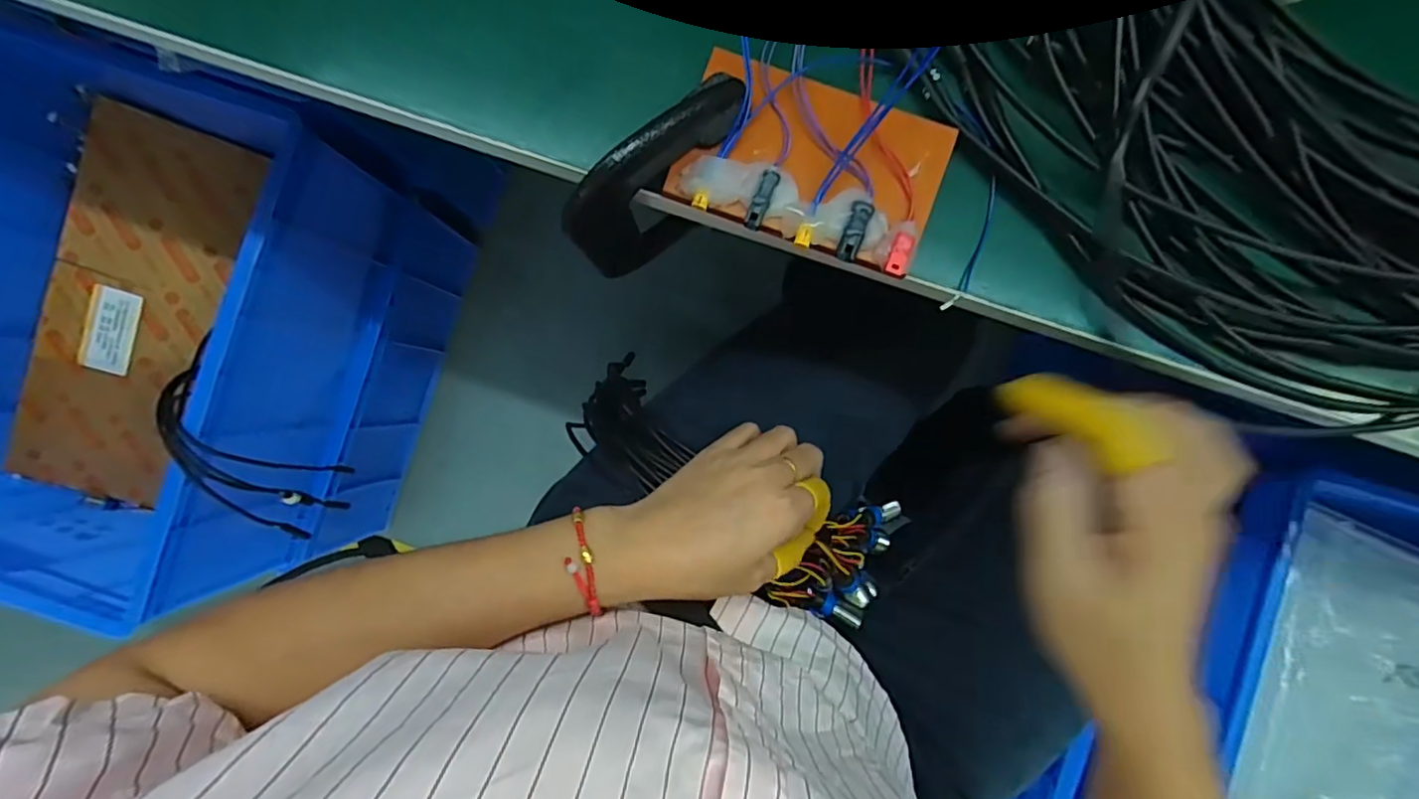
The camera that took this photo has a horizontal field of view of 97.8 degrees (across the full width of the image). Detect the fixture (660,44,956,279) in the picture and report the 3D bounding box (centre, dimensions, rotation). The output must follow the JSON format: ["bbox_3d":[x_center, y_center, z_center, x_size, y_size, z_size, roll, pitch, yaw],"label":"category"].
[{"bbox_3d":[0.046,-0.108,0.280,0.114,0.014,0.073,20,90,2],"label":"fixture"}]

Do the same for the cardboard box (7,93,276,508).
[{"bbox_3d":[-0.696,-0.102,0.750,0.183,0.075,0.461,17,90,2],"label":"cardboard box"}]

